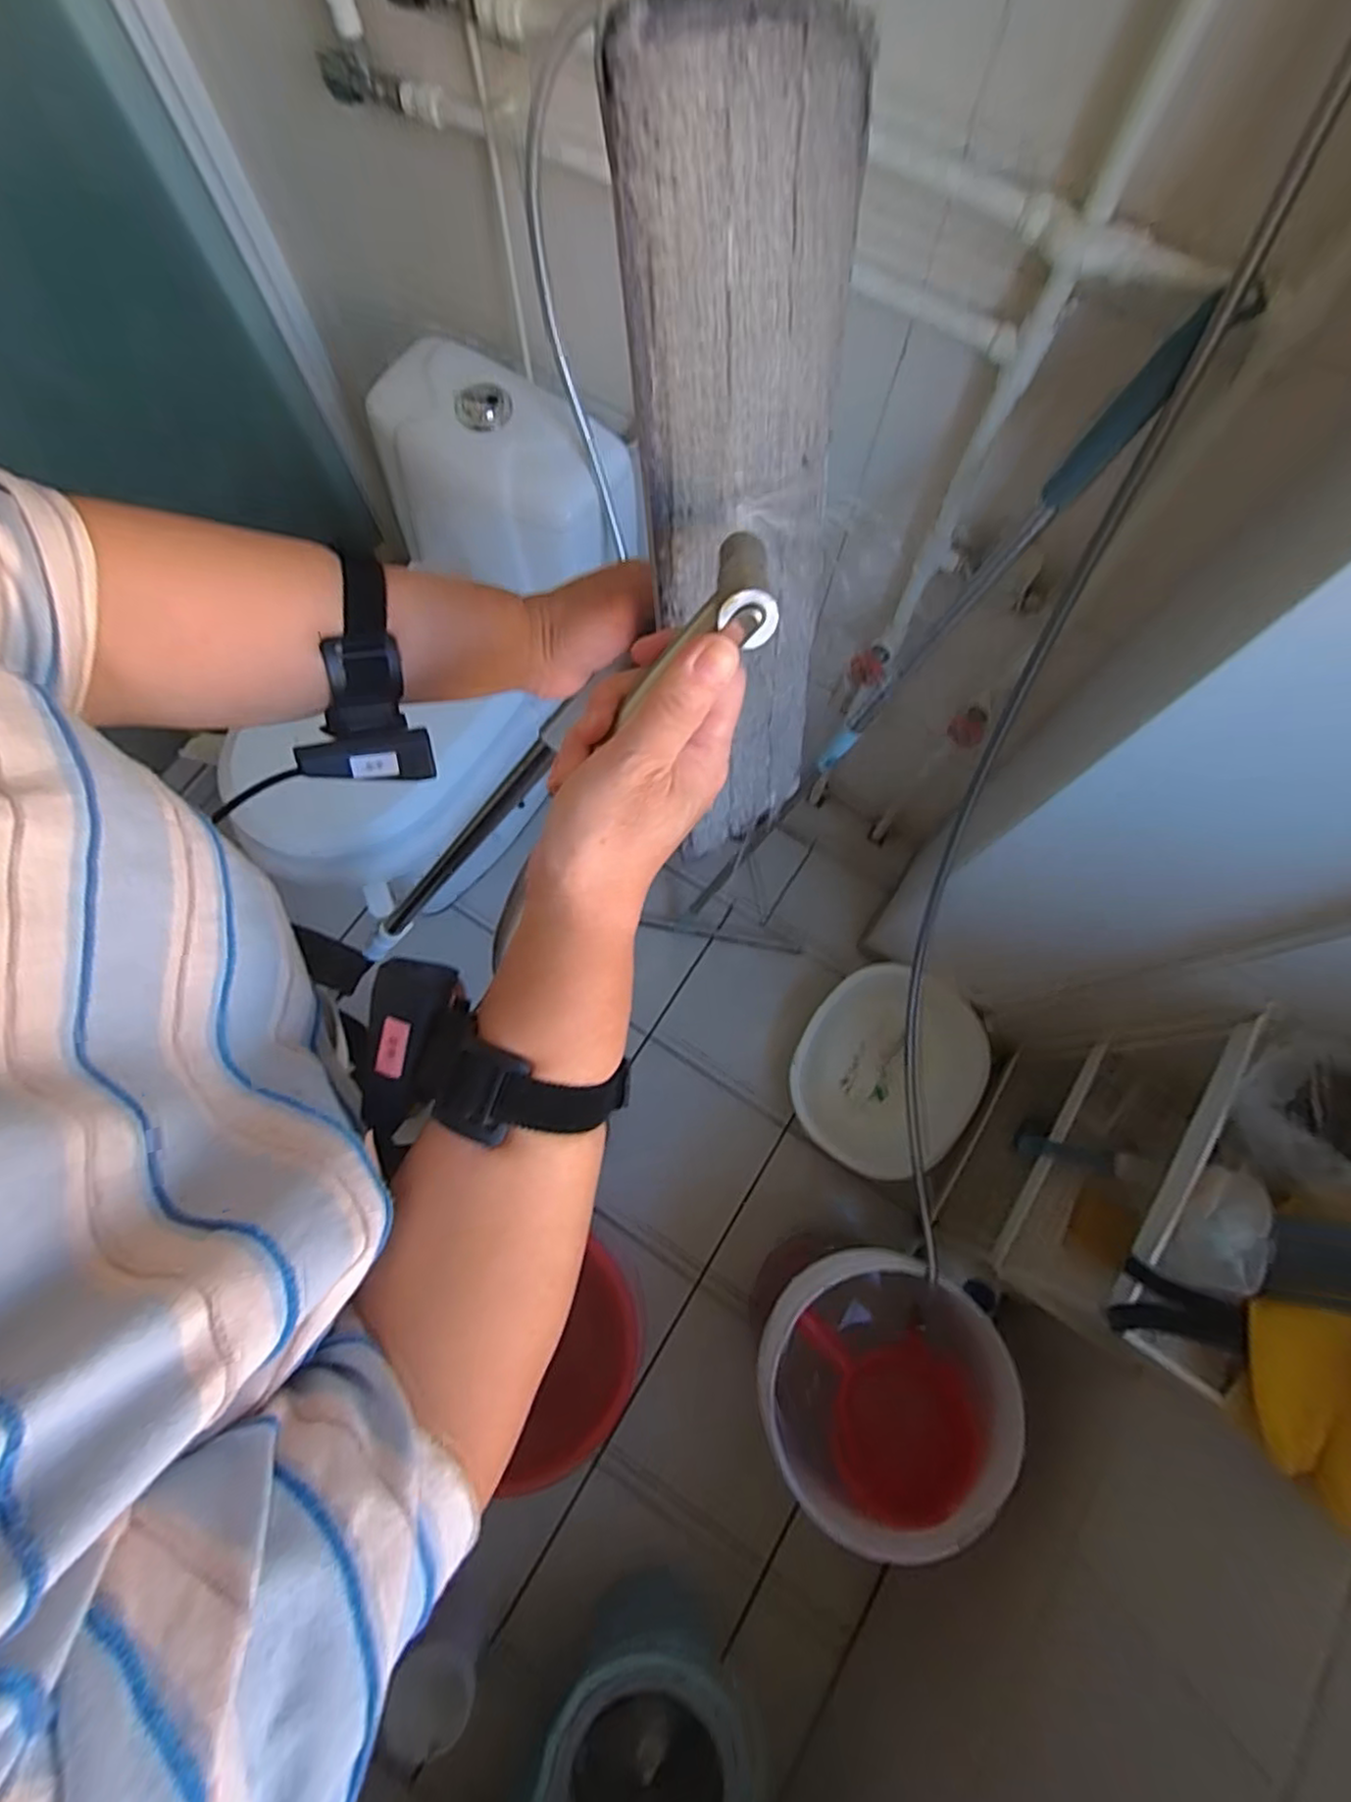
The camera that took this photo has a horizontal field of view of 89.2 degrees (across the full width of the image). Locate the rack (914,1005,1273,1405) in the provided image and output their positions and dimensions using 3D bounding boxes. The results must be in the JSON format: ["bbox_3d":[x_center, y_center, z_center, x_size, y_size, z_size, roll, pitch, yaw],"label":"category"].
[{"bbox_3d":[0.554,0.368,0.931,0.170,0.577,0.375,28,75,7],"label":"rack"}]

